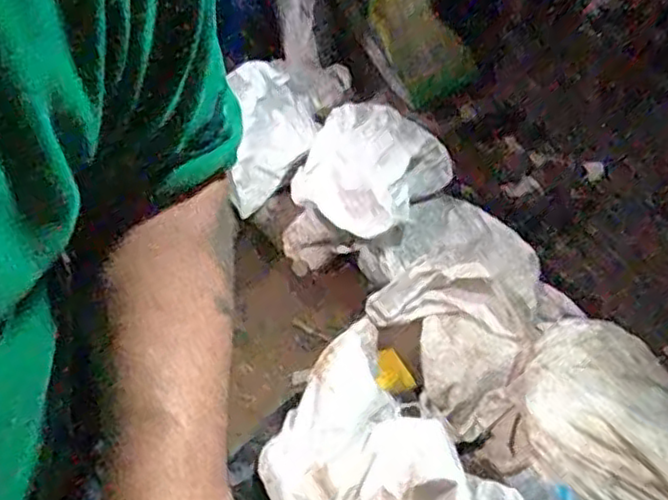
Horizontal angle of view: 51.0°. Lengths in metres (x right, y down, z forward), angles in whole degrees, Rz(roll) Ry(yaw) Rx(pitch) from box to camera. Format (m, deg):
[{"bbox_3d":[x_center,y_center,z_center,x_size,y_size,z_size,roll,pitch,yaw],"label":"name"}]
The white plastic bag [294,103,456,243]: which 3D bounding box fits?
[{"bbox_3d":[0.094,-0.209,1.651,0.325,0.174,0.329,29,44,23],"label":"white plastic bag"}]

